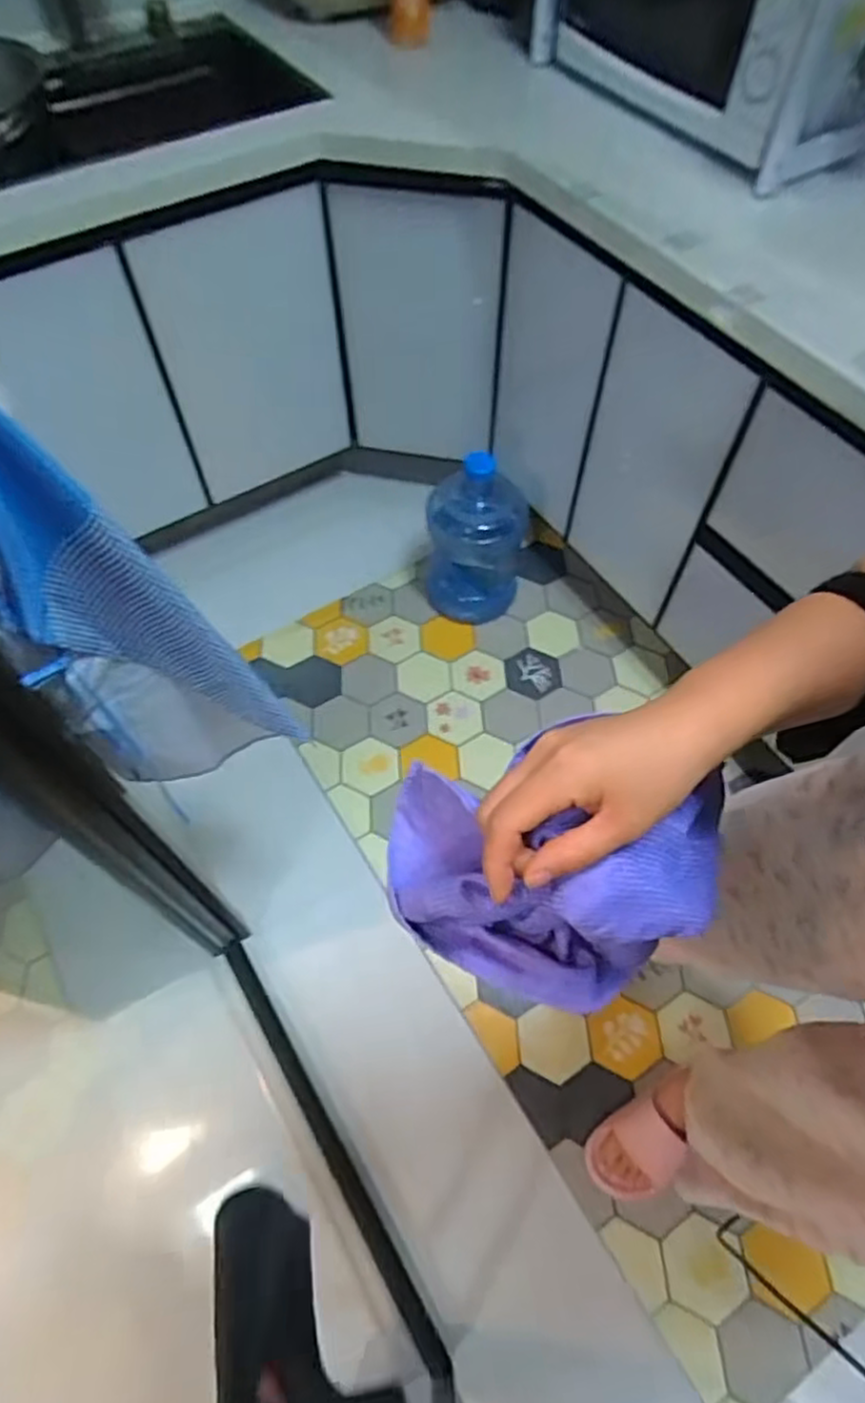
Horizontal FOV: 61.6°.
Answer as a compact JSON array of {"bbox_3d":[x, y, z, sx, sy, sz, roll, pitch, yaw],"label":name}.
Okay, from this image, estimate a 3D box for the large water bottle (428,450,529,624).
[{"bbox_3d":[0.089,-0.353,1.520,0.209,0.339,0.217,8,60,2],"label":"large water bottle"}]

